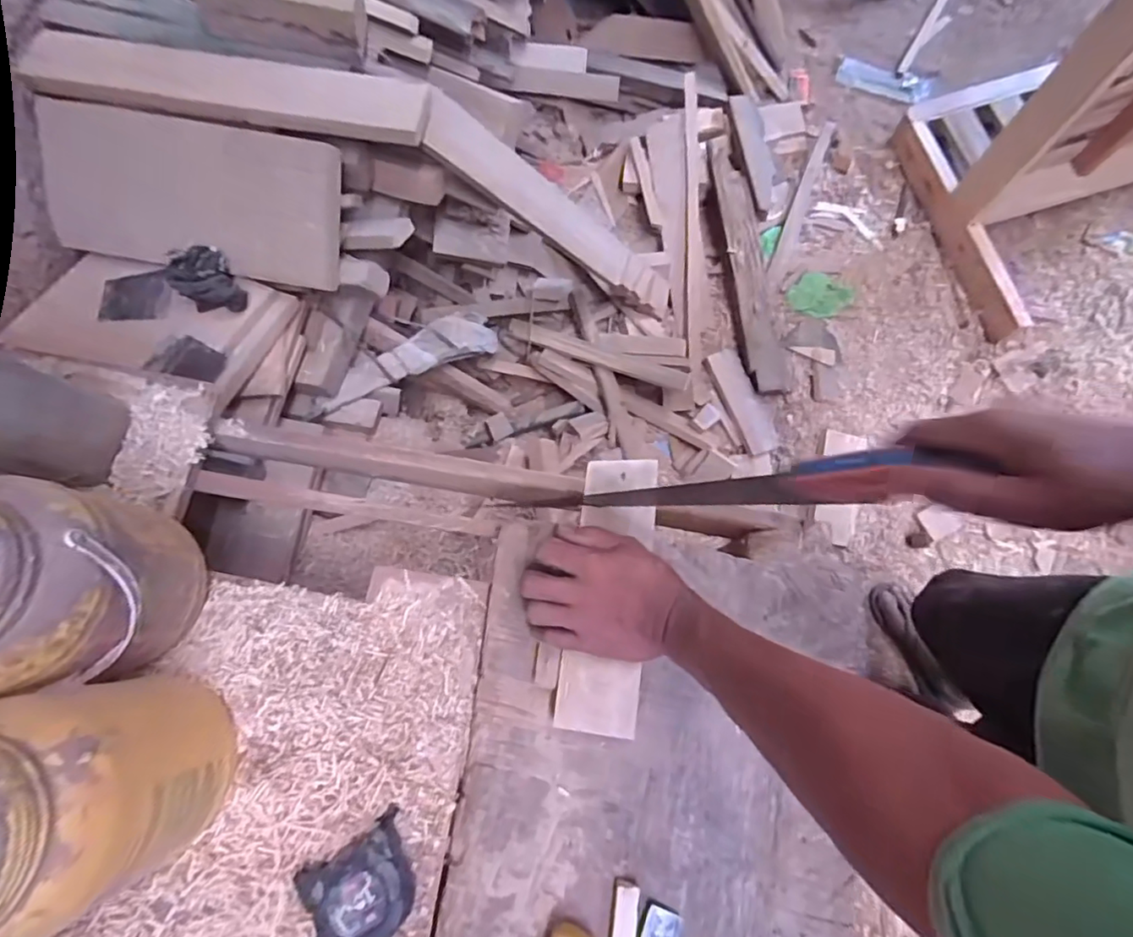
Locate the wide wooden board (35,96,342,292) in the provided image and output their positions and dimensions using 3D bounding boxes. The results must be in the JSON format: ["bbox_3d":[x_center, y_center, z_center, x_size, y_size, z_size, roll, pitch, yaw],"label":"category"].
[{"bbox_3d":[-0.522,-0.379,0.761,0.400,0.025,0.189,9,104,0],"label":"wide wooden board"}]

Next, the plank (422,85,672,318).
[{"bbox_3d":[0.005,-0.460,1.026,0.053,0.648,0.102,-16,71,38],"label":"plank"}]

